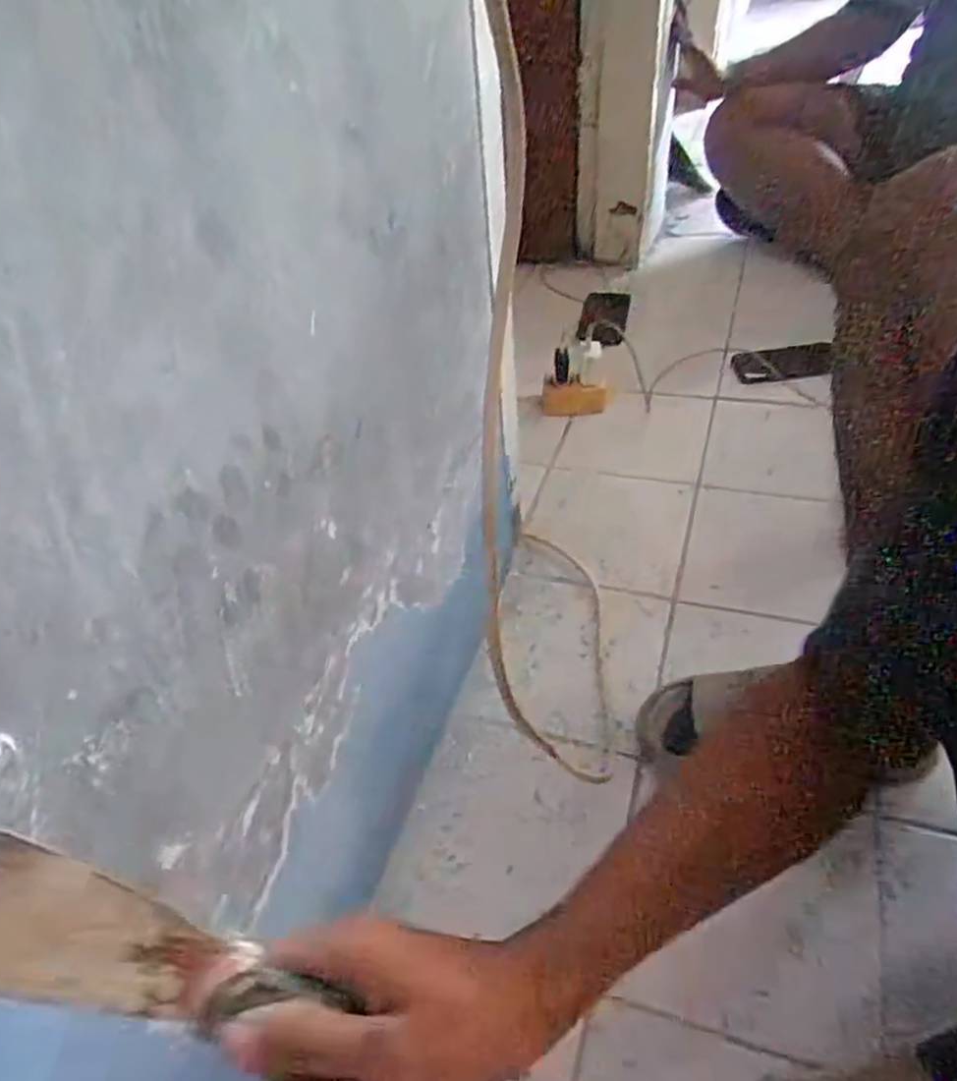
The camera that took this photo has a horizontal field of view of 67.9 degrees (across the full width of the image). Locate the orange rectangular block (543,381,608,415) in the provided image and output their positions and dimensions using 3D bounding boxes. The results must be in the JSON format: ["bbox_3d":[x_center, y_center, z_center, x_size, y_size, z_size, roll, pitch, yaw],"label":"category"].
[{"bbox_3d":[0.142,-0.208,1.046,0.096,0.033,0.042,-4,46,3],"label":"orange rectangular block"}]

